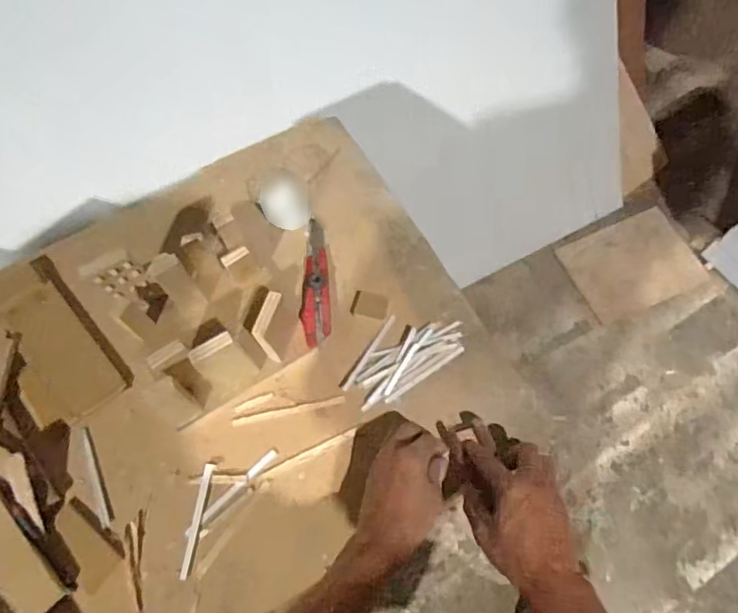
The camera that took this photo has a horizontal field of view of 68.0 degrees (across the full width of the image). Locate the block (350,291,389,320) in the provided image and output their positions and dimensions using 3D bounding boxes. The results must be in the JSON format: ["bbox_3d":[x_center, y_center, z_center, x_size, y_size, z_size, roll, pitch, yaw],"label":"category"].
[{"bbox_3d":[0.001,-0.001,0.637,0.042,0.007,0.029,12,67,9],"label":"block"}]

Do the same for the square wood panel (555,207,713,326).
[{"bbox_3d":[0.711,-0.116,1.471,0.348,0.013,0.241,-23,75,-10],"label":"square wood panel"}]

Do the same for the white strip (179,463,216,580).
[{"bbox_3d":[-0.173,0.215,0.554,0.011,0.005,0.108,5,66,6],"label":"white strip"}]

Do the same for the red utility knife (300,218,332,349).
[{"bbox_3d":[-0.064,-0.031,0.654,0.033,0.016,0.173,-5,66,2],"label":"red utility knife"}]

